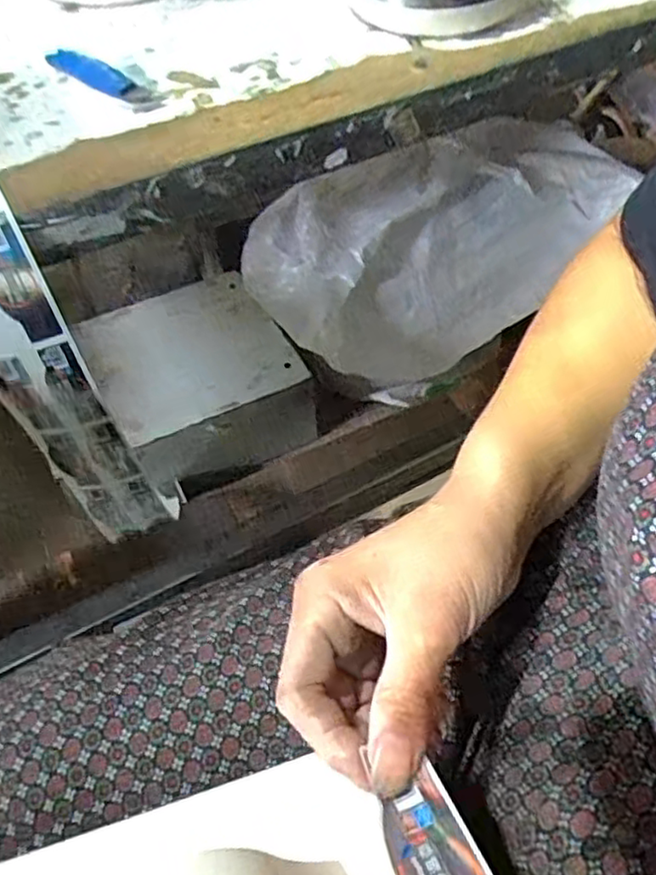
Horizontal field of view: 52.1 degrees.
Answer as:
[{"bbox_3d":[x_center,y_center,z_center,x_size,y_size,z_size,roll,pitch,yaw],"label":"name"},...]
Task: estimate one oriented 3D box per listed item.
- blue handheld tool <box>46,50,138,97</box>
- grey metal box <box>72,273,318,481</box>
[{"bbox_3d":[-0.185,-0.282,0.512,0.108,0.022,0.014,28,58,22],"label":"blue handheld tool"},{"bbox_3d":[-0.210,-0.093,1.083,0.277,0.148,0.290,-23,55,-16],"label":"grey metal box"}]

